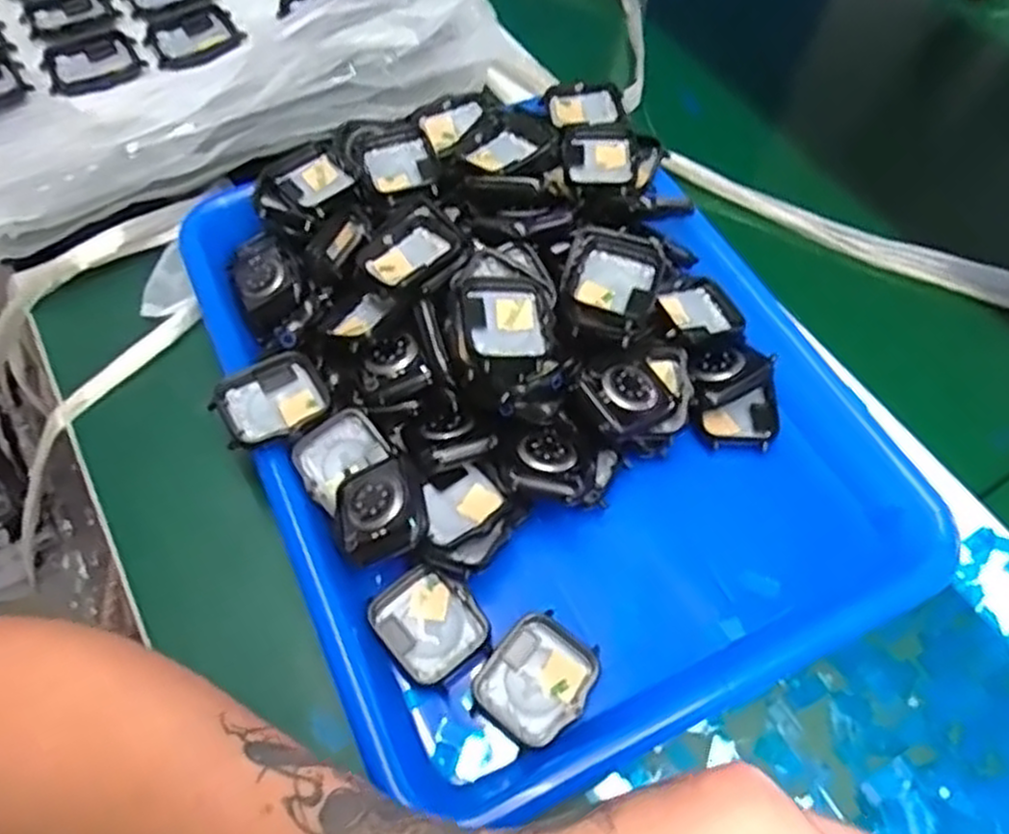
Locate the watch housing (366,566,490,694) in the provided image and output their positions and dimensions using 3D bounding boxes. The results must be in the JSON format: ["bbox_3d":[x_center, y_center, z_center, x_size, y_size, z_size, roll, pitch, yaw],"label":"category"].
[{"bbox_3d":[-0.030,0.084,0.310,0.037,0.010,0.042,-34,64,-19],"label":"watch housing"}]

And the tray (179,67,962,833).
[{"bbox_3d":[0.008,-0.025,0.353,0.255,0.056,0.331,-23,61,-14],"label":"tray"}]

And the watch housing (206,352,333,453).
[{"bbox_3d":[-0.099,-0.005,0.334,0.046,0.015,0.037,-33,64,-19],"label":"watch housing"}]

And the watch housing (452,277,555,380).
[{"bbox_3d":[-0.001,-0.038,0.331,0.040,0.012,0.049,-9,59,-6],"label":"watch housing"}]

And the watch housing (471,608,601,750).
[{"bbox_3d":[0.013,0.103,0.300,0.038,0.008,0.045,33,64,18],"label":"watch housing"}]

